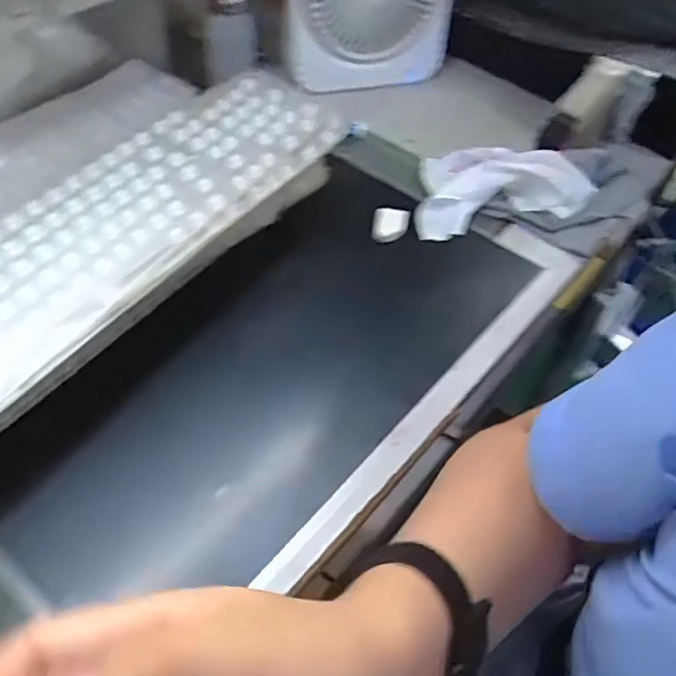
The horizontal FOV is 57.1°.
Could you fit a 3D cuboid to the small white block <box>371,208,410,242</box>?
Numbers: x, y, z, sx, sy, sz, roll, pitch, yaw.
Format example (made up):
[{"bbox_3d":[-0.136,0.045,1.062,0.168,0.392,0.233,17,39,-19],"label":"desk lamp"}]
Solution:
[{"bbox_3d":[0.052,-0.110,0.612,0.036,0.011,0.037,7,71,1],"label":"small white block"}]

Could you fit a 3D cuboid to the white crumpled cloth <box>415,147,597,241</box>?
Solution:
[{"bbox_3d":[0.177,-0.152,0.653,0.184,0.041,0.128,6,49,-1],"label":"white crumpled cloth"}]

